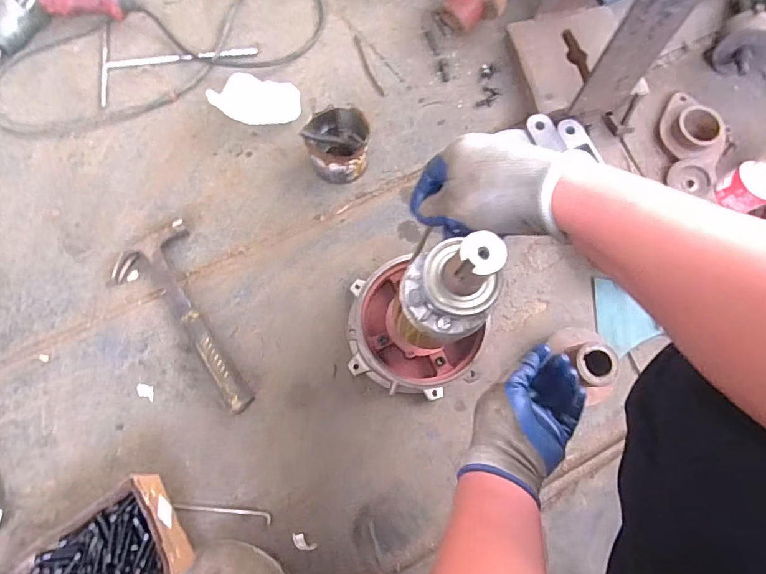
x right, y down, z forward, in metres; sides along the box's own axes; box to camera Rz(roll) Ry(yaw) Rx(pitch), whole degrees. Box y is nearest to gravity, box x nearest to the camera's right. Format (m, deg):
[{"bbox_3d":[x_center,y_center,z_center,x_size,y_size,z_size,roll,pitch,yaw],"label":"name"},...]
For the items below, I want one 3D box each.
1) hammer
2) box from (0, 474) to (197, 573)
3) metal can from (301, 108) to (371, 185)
[{"bbox_3d":[-0.312,0.060,0.670,0.125,0.033,0.312,-26,76,-7],"label":"hammer"},{"bbox_3d":[-0.383,0.373,0.569,0.241,0.065,0.140,-33,77,-9],"label":"box"},{"bbox_3d":[-0.075,-0.236,0.729,0.096,0.088,0.100,0,74,0],"label":"metal can"}]

